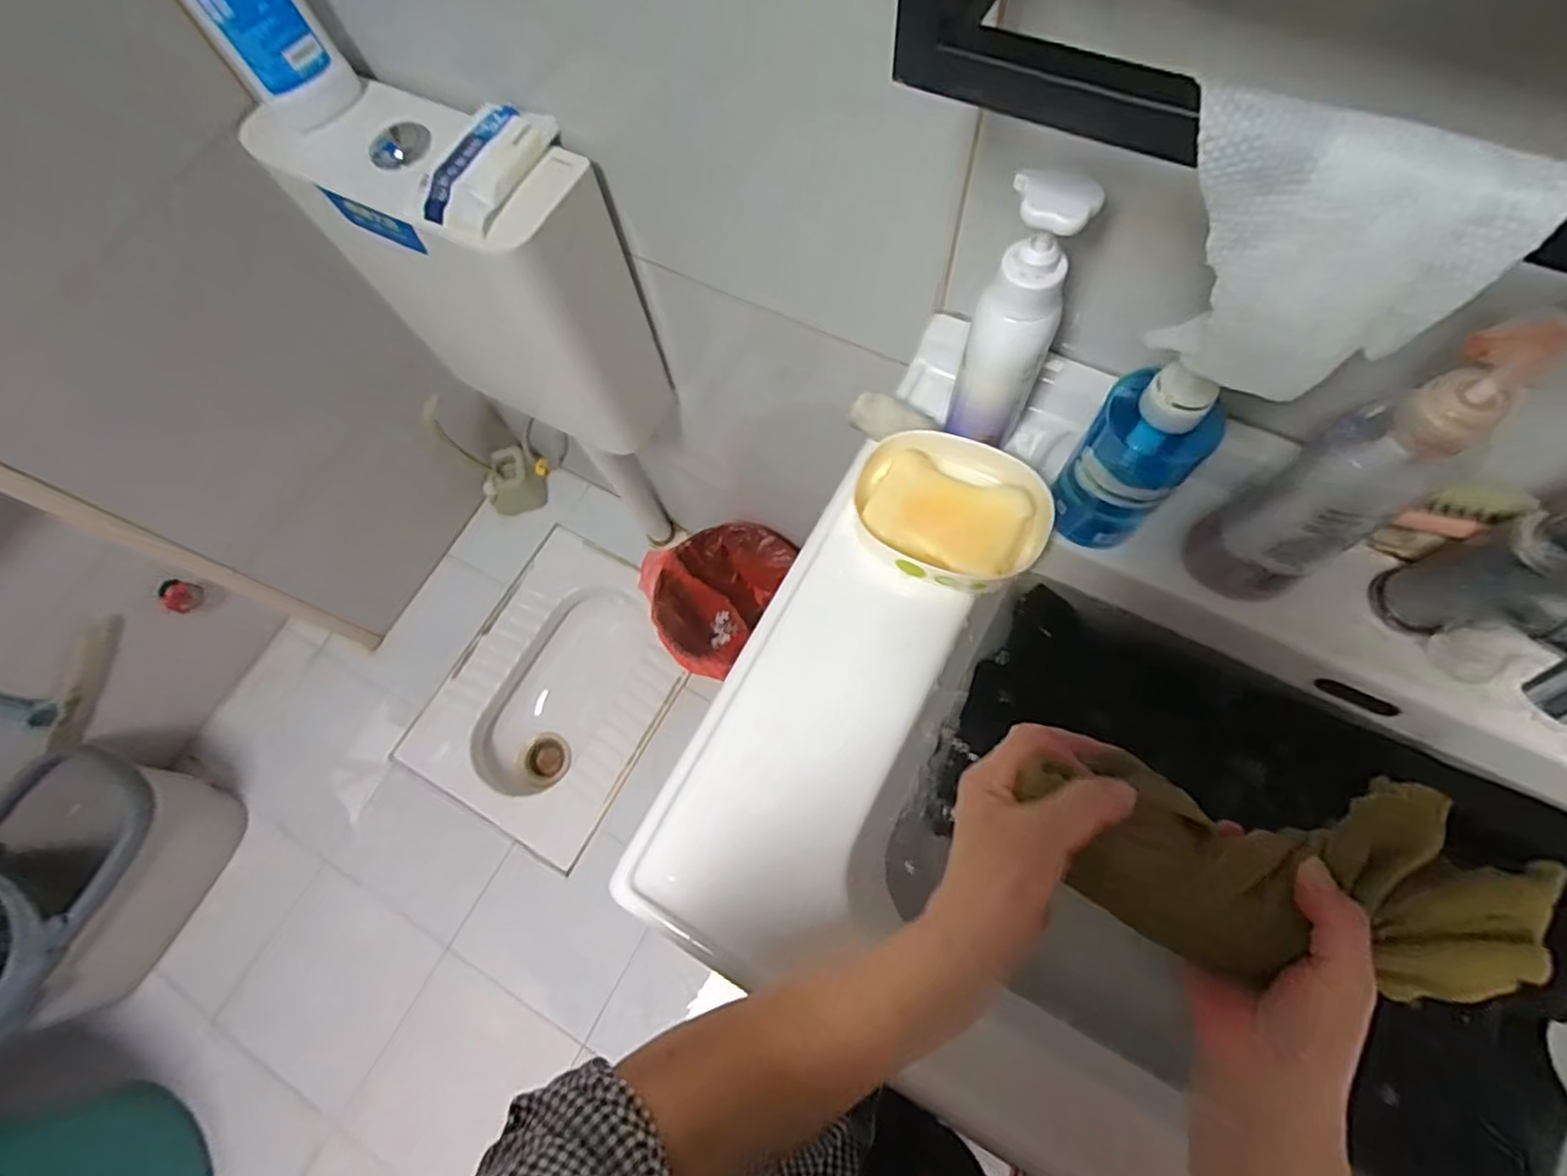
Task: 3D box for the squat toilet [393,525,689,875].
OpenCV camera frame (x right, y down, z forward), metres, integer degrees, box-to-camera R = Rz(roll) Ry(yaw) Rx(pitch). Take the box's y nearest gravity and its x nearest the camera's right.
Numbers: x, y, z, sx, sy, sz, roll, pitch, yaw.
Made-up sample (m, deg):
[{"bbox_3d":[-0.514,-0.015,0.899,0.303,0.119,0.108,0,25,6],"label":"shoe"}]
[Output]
[{"bbox_3d":[-0.487,0.228,1.510,0.401,0.163,0.604,26,74,12],"label":"squat toilet"}]

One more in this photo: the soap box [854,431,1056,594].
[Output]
[{"bbox_3d":[0.120,-0.054,0.498,0.133,0.037,0.101,18,74,7],"label":"soap box"}]

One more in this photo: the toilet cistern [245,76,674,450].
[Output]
[{"bbox_3d":[-0.327,-0.330,0.784,0.325,0.384,0.168,34,76,14],"label":"toilet cistern"}]

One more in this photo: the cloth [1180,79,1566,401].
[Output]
[{"bbox_3d":[0.196,-0.122,0.263,0.113,0.094,0.039,25,73,12],"label":"cloth"}]

